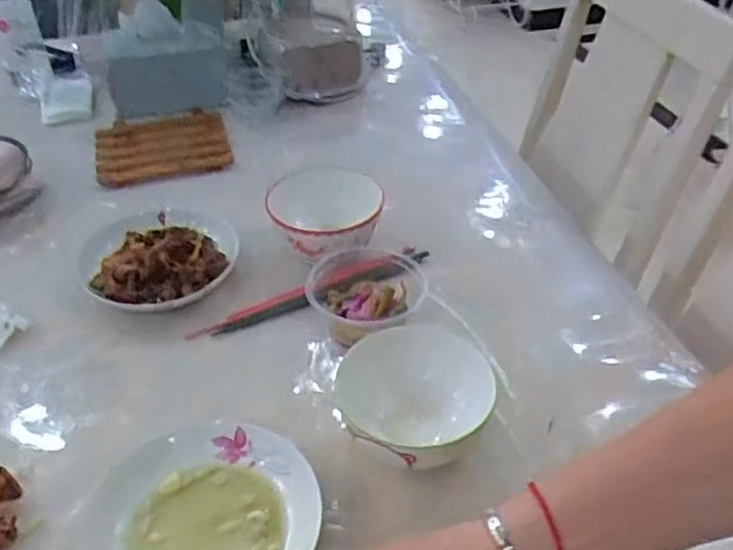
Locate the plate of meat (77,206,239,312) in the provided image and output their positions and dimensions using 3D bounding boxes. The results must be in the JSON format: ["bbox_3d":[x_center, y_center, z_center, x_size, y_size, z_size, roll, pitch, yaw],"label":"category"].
[{"bbox_3d":[-0.223,-0.026,0.737,0.159,0.036,0.170,-1,41,1],"label":"plate of meat"}]

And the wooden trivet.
[{"bbox_3d":[-0.281,-0.180,0.952,0.175,0.011,0.171,-13,42,-13],"label":"wooden trivet"}]

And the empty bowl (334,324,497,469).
[{"bbox_3d":[0.037,0.102,0.558,0.114,0.072,0.127,-5,41,-5],"label":"empty bowl"}]

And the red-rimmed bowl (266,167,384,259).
[{"bbox_3d":[-0.044,-0.058,0.744,0.114,0.063,0.110,-1,41,1],"label":"red-rimmed bowl"}]

